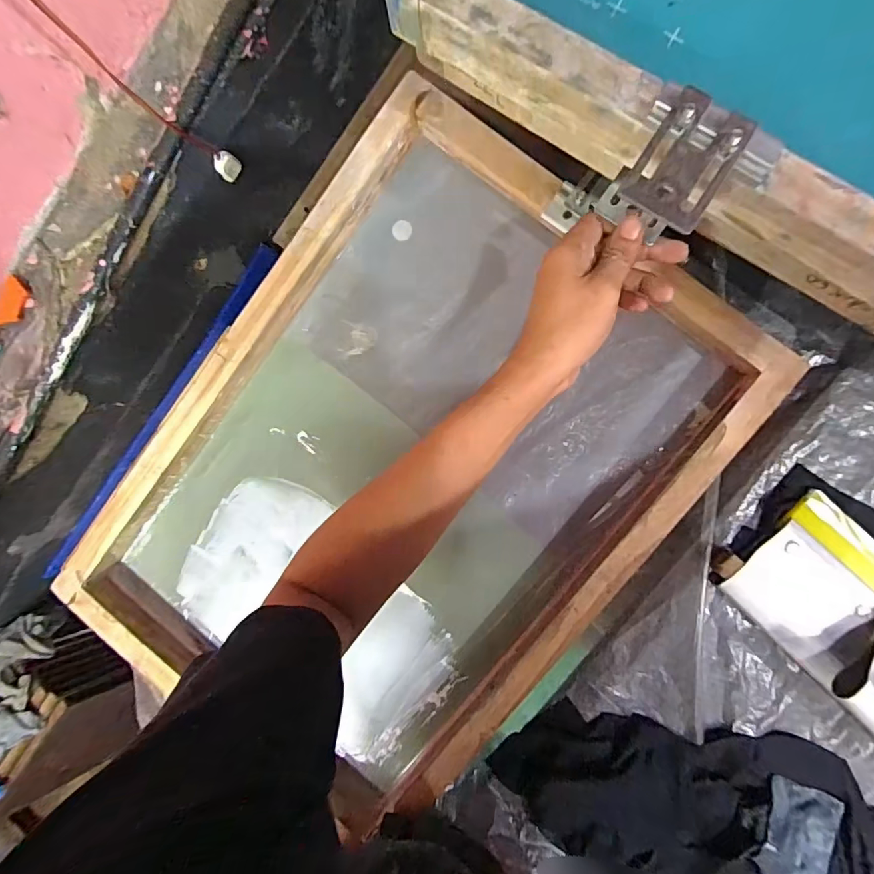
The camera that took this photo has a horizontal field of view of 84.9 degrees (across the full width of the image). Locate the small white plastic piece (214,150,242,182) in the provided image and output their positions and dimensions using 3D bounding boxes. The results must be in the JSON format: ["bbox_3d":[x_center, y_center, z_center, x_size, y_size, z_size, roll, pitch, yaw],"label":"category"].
[{"bbox_3d":[-0.307,-0.400,0.702,0.012,0.047,0.035,41,97,4],"label":"small white plastic piece"}]

